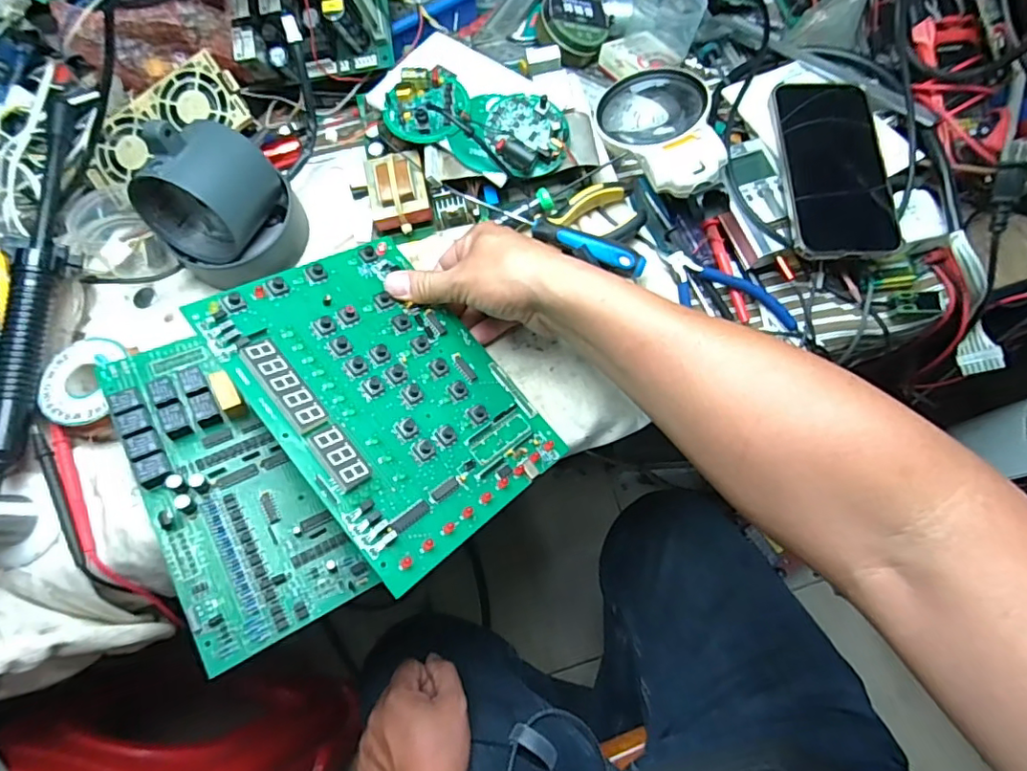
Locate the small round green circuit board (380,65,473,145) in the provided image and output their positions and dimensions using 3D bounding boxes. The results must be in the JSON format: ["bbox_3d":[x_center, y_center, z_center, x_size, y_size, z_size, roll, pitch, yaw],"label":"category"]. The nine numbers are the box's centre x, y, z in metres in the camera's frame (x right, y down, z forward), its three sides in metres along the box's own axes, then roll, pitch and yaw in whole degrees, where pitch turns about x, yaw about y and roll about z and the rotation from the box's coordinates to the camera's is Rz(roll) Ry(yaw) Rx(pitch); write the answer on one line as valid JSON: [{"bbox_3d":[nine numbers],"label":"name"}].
[{"bbox_3d":[-0.073,-0.236,0.458,0.069,0.031,0.068,0,71,1],"label":"small round green circuit board"}]

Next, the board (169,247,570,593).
[{"bbox_3d":[-0.079,0.000,0.362,0.158,0.009,0.211,-34,81,-37],"label":"board"}]

